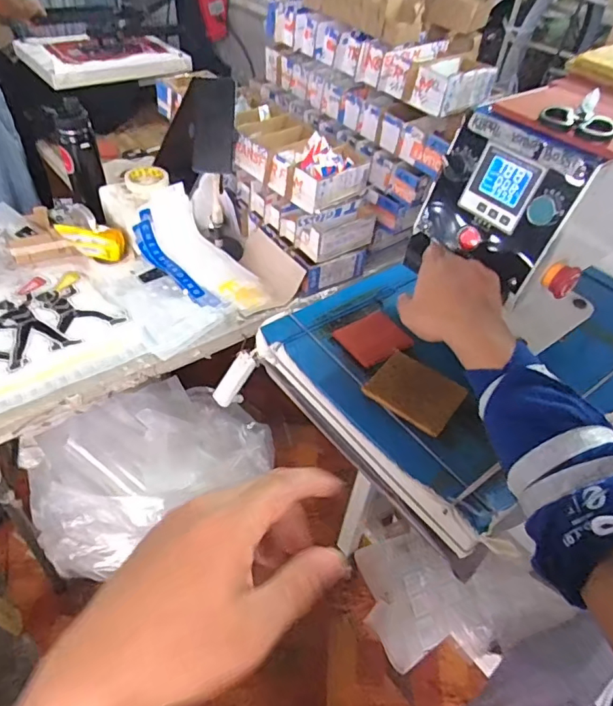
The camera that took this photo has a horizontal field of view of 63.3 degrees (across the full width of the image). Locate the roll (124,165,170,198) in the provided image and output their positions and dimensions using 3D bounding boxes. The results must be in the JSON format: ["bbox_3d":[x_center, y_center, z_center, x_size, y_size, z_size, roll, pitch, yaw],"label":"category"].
[{"bbox_3d":[-0.366,-0.397,1.146,0.097,0.022,0.112,-9,48,-15],"label":"roll"}]

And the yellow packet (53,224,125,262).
[{"bbox_3d":[-0.472,-0.246,1.087,0.145,0.080,0.034,12,39,-34],"label":"yellow packet"}]

